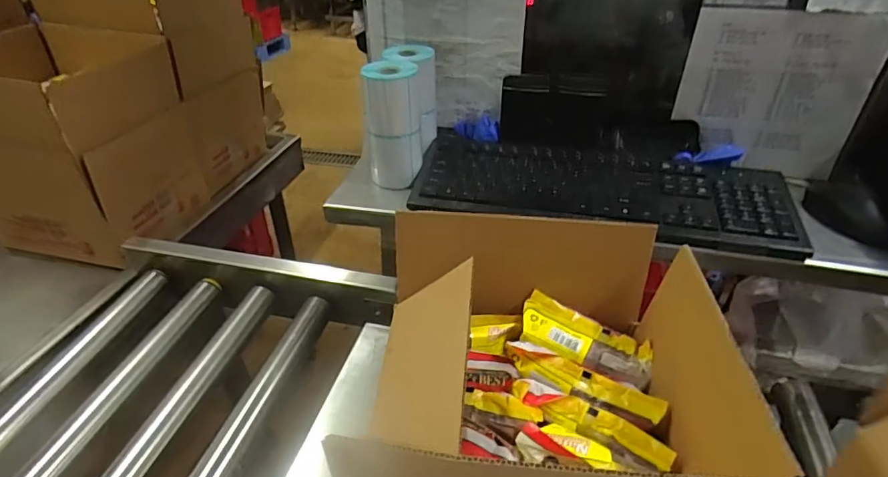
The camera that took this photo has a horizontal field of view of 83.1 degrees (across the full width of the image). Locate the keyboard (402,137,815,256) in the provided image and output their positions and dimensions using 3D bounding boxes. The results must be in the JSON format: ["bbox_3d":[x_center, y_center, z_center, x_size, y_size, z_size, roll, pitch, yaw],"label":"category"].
[{"bbox_3d":[0.188,-0.064,0.629,0.448,0.039,0.183,5,34,6],"label":"keyboard"}]

